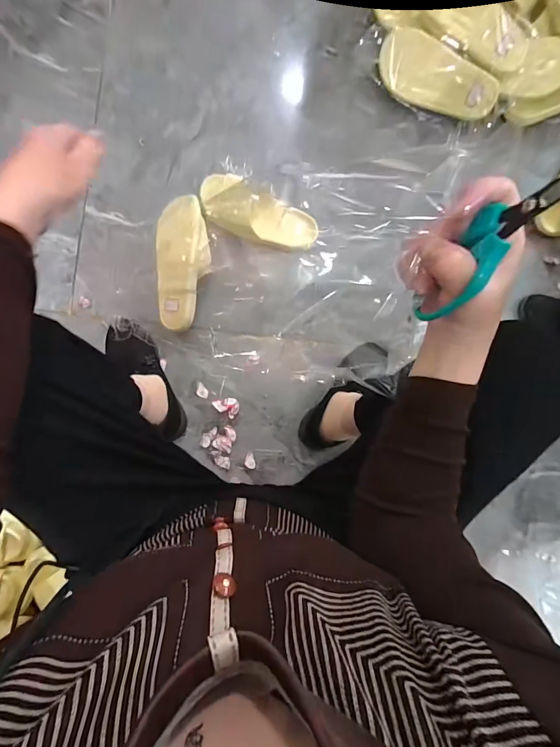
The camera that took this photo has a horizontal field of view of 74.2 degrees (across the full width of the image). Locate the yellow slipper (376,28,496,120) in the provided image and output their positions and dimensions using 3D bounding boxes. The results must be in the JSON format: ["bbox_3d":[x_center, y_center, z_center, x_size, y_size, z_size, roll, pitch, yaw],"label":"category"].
[{"bbox_3d":[0.327,-0.616,0.779,0.250,0.064,0.100,20,127,-7],"label":"yellow slipper"}]

